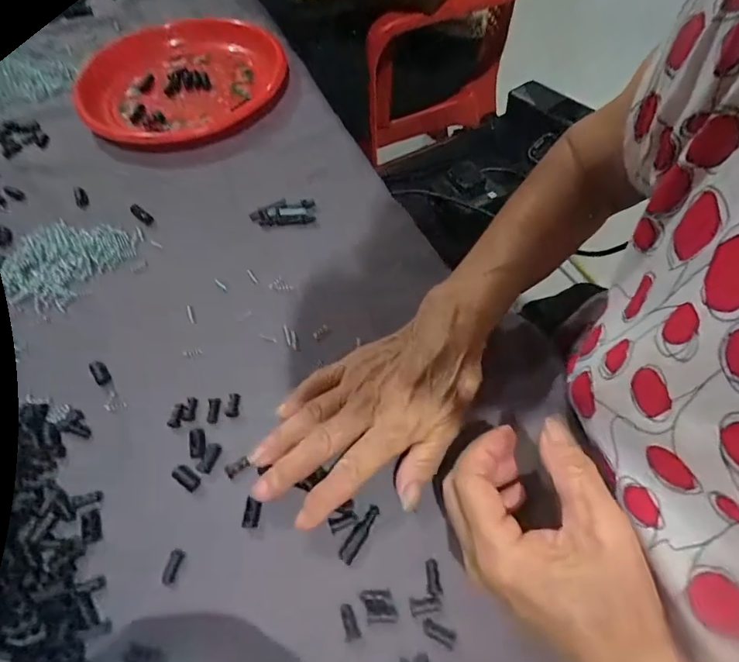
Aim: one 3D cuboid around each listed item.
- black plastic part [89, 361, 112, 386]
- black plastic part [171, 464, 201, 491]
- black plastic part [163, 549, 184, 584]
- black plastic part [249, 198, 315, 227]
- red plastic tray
[{"bbox_3d":[-0.196,0.030,0.343,0.011,0.005,0.021,-35,63,-18],"label":"black plastic part"},{"bbox_3d":[-0.117,0.095,0.303,0.019,0.007,0.010,31,64,20],"label":"black plastic part"},{"bbox_3d":[-0.115,0.138,0.276,0.007,0.007,0.019,13,60,12],"label":"black plastic part"},{"bbox_3d":[-0.078,-0.106,0.422,0.056,0.006,0.024,-4,58,2],"label":"black plastic part"},{"bbox_3d":[-0.197,-0.274,0.511,0.202,0.041,0.203,2,58,4],"label":"red plastic tray"}]

